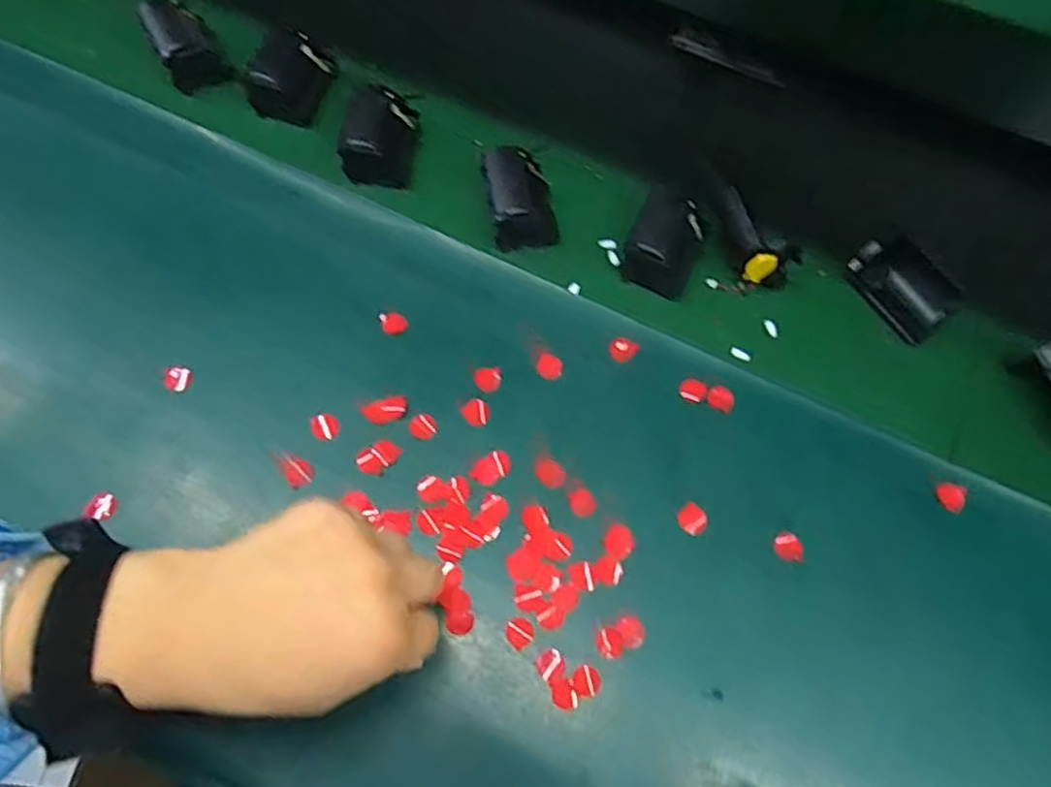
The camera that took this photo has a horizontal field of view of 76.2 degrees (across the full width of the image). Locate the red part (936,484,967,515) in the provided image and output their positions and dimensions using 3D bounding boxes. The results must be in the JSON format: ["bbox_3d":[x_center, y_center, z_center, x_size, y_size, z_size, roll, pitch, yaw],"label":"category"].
[{"bbox_3d":[0.263,0.063,0.413,0.017,0.004,0.019,33,68,12],"label":"red part"}]

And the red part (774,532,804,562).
[{"bbox_3d":[0.157,0.091,0.399,0.017,0.004,0.017,1,65,-2],"label":"red part"}]

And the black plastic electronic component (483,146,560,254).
[{"bbox_3d":[-0.004,-0.141,0.488,0.054,0.044,0.069,-9,66,-7],"label":"black plastic electronic component"}]

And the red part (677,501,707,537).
[{"bbox_3d":[0.101,0.076,0.403,0.018,0.006,0.018,1,65,-2],"label":"red part"}]

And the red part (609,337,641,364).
[{"bbox_3d":[0.065,-0.029,0.452,0.019,0.004,0.018,28,67,10],"label":"red part"}]

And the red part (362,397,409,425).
[{"bbox_3d":[-0.088,0.011,0.423,0.028,0.004,0.017,-16,67,-10],"label":"red part"}]

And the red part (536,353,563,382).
[{"bbox_3d":[0.016,-0.018,0.443,0.017,0.004,0.018,1,65,-2],"label":"red part"}]

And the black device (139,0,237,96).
[{"bbox_3d":[-0.270,-0.277,0.536,0.055,0.043,0.064,-26,69,-14],"label":"black device"}]

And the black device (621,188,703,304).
[{"bbox_3d":[0.101,-0.108,0.485,0.050,0.045,0.073,23,66,7],"label":"black device"}]

